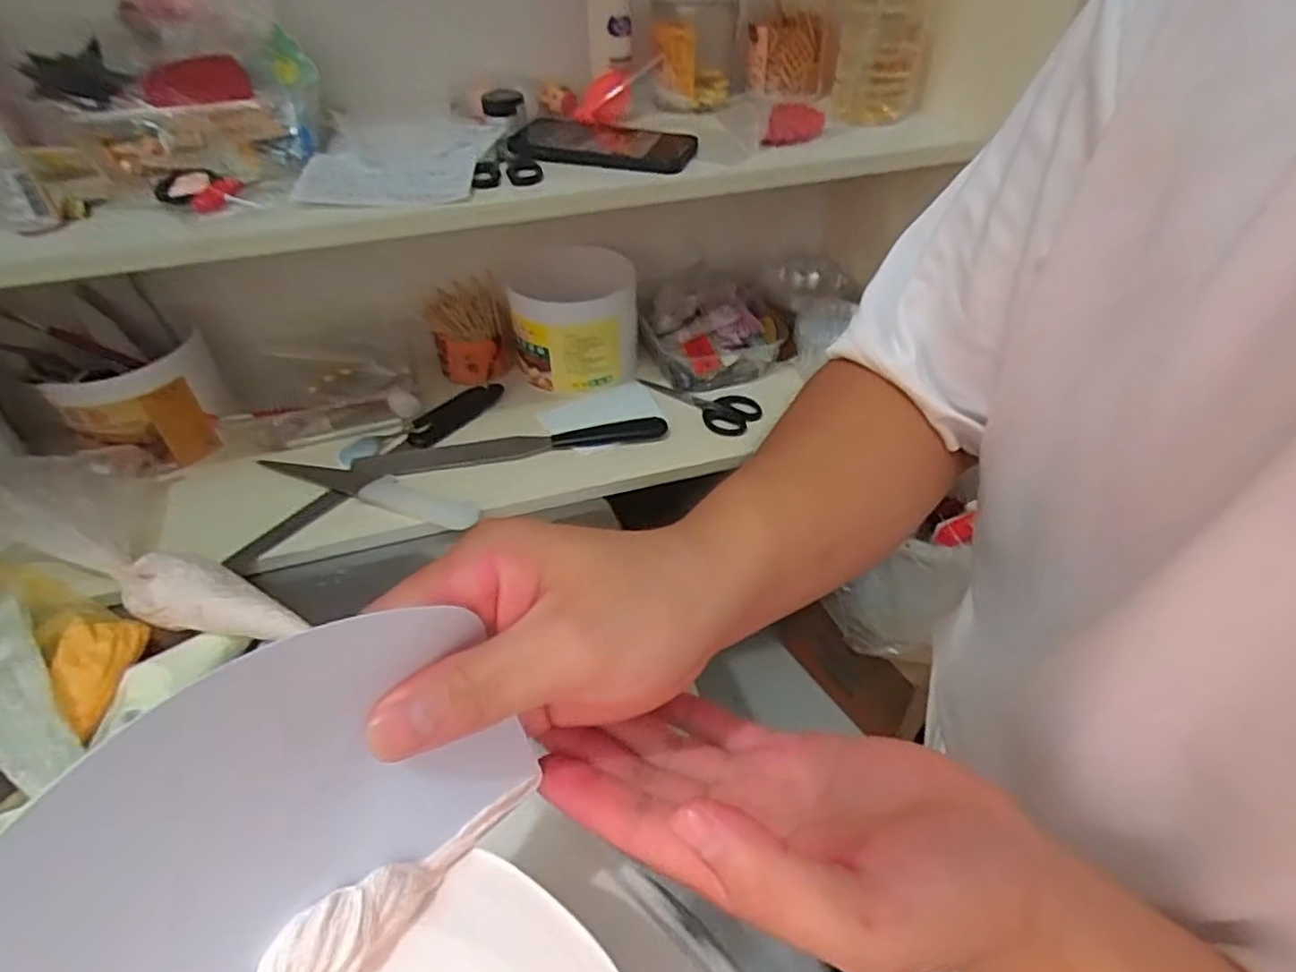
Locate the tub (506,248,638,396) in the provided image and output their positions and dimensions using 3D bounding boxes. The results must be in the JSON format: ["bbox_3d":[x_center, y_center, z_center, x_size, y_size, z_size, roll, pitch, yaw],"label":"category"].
[{"bbox_3d":[-0.087,-0.196,0.803,0.134,0.120,0.137,-7,42,-6],"label":"tub"}]

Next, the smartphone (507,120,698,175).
[{"bbox_3d":[-0.040,-0.298,0.603,0.159,0.016,0.076,3,42,5],"label":"smartphone"}]

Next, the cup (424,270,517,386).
[{"bbox_3d":[-0.210,-0.183,0.816,0.090,0.085,0.093,-14,43,-13],"label":"cup"}]

